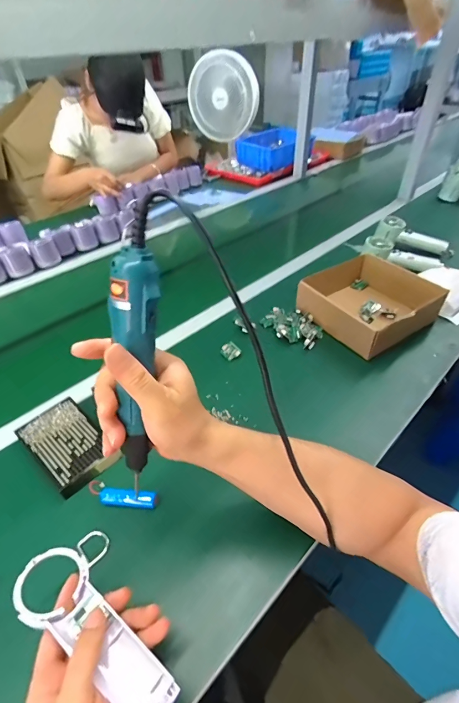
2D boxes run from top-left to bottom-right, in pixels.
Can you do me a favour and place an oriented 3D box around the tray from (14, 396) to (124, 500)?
[{"bbox_3d":[-0.228,0.131,0.494,0.141,0.020,0.082,31,52,31],"label":"tray"}]

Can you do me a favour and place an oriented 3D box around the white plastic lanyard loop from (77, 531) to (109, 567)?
[{"bbox_3d":[-0.156,0.226,0.405,0.031,0.010,0.029,-34,51,-30],"label":"white plastic lanyard loop"}]

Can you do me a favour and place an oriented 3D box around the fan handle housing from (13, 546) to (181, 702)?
[{"bbox_3d":[-0.119,0.244,0.305,0.171,0.016,0.057,32,52,20],"label":"fan handle housing"}]

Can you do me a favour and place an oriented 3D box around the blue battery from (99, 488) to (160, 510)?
[{"bbox_3d":[-0.125,0.184,0.433,0.072,0.018,0.020,2,42,5],"label":"blue battery"}]

